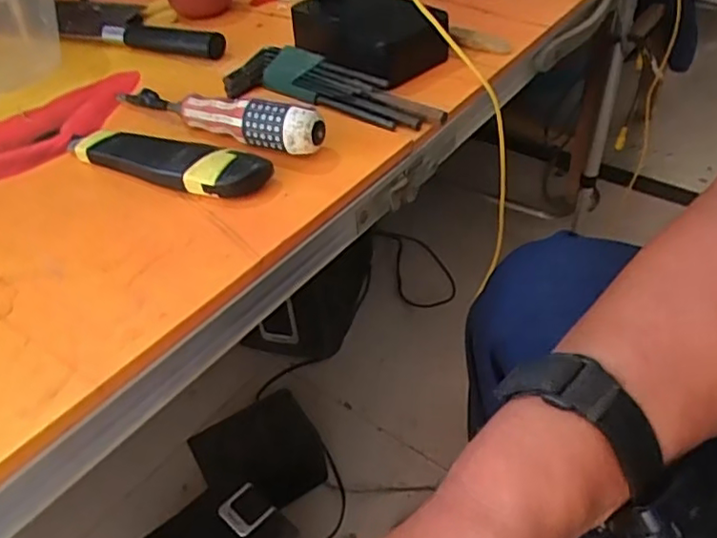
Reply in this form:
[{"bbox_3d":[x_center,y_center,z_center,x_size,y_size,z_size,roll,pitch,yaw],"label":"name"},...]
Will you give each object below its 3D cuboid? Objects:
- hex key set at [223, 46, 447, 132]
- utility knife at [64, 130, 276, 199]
[{"bbox_3d":[-0.022,-0.136,0.480,0.176,0.022,0.051,24,50,26],"label":"hex key set"},{"bbox_3d":[-0.131,-0.074,0.419,0.154,0.020,0.036,16,47,20],"label":"utility knife"}]

